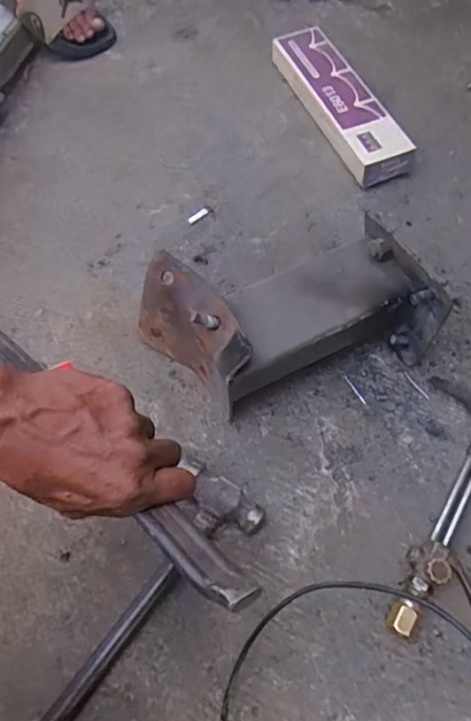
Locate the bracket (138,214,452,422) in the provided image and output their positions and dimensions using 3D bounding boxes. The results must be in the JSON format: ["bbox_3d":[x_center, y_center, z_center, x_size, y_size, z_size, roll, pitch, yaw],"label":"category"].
[{"bbox_3d":[0.052,-0.052,0.630,0.306,0.115,0.164,-17,65,-7],"label":"bracket"}]

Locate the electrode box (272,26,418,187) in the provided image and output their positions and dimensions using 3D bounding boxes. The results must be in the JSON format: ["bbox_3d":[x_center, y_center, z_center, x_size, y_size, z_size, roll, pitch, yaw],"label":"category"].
[{"bbox_3d":[0.155,-0.395,0.840,0.087,0.055,0.321,-19,66,-8],"label":"electrode box"}]

